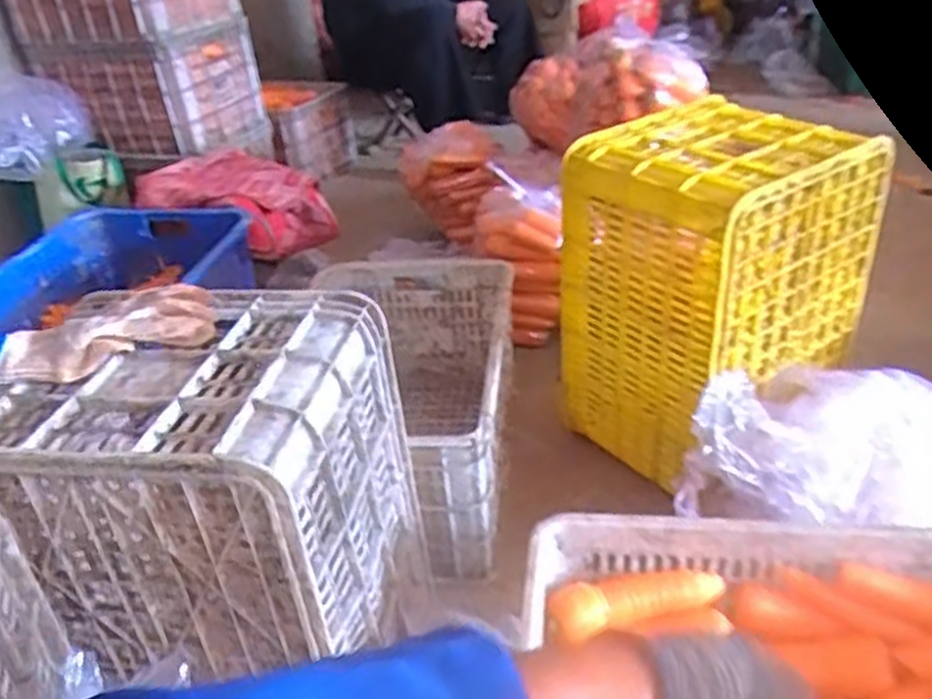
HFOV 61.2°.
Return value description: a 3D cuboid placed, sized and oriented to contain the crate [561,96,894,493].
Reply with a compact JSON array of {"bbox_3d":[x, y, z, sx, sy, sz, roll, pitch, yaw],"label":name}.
[{"bbox_3d":[0.368,-0.089,1.219,0.326,0.475,0.305,-24,36,-27],"label":"crate"}]

